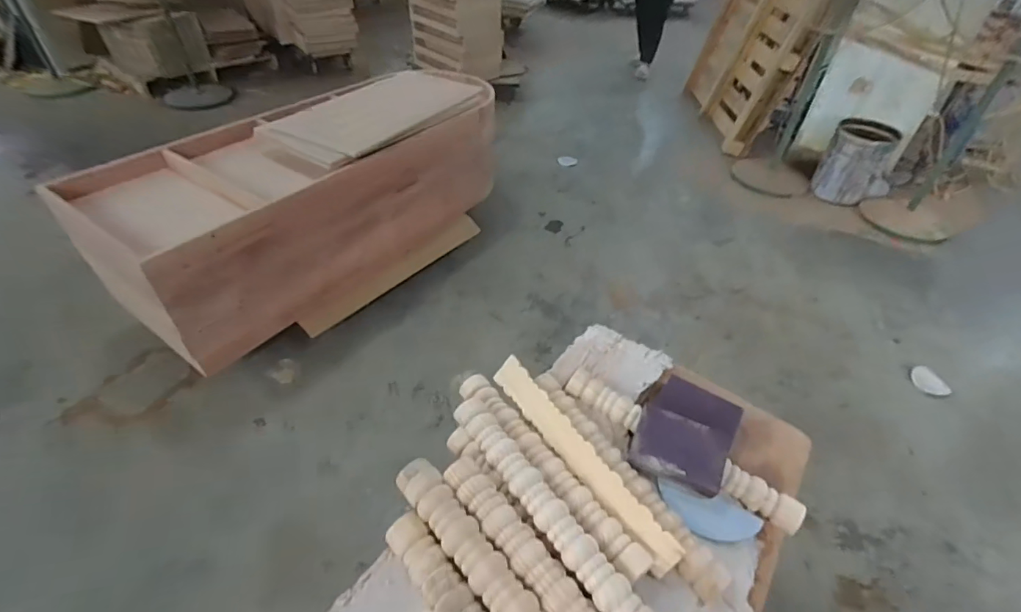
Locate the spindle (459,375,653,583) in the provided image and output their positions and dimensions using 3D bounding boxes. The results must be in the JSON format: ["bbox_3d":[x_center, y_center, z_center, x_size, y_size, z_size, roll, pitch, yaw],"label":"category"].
[{"bbox_3d":[0.037,0.169,0.522,0.040,0.031,0.277,-27,49,-27],"label":"spindle"}]

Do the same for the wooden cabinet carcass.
[{"bbox_3d":[-0.579,-0.391,1.594,0.563,0.428,1.350,25,48,24],"label":"wooden cabinet carcass"}]

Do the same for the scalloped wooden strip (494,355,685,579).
[{"bbox_3d":[0.073,0.156,0.523,0.035,0.015,0.276,-26,49,-26],"label":"scalloped wooden strip"}]

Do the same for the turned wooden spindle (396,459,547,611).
[{"bbox_3d":[-0.006,0.251,0.418,0.037,0.031,0.303,-30,51,-29],"label":"turned wooden spindle"}]

